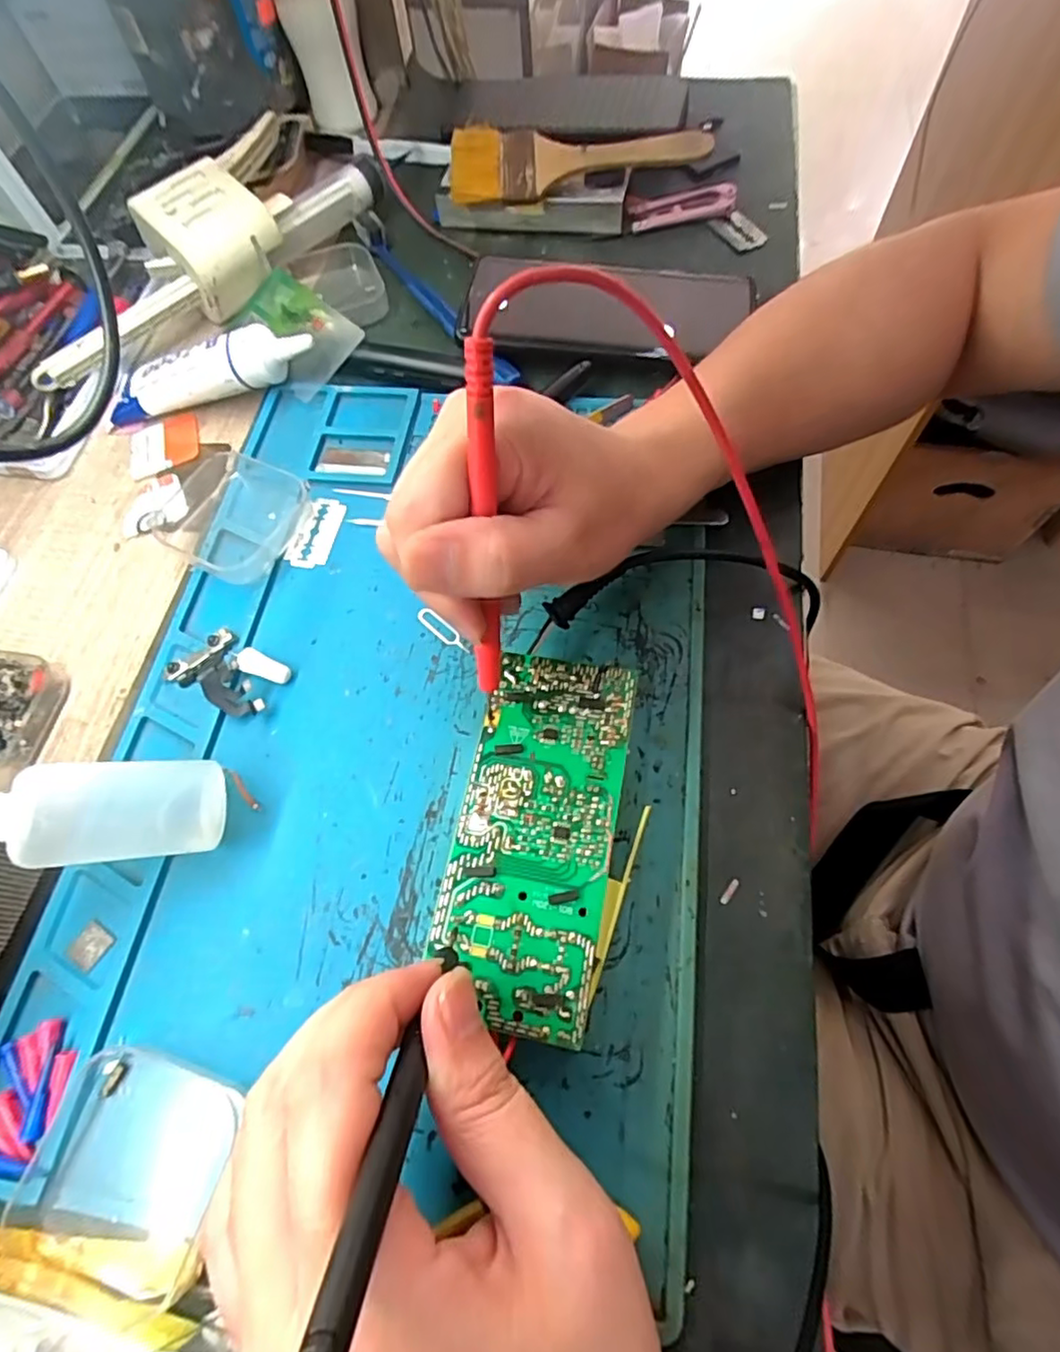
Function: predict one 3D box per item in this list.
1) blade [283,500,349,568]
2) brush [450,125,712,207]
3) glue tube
[{"bbox_3d":[-0.109,-0.074,0.317,0.023,0.004,0.042,9,68,8],"label":"blade"},{"bbox_3d":[0.031,-0.333,0.397,0.164,0.012,0.057,-1,74,4],"label":"brush"},{"bbox_3d":[-0.184,-0.174,0.355,0.126,0.024,0.027,-10,63,13],"label":"glue tube"}]

